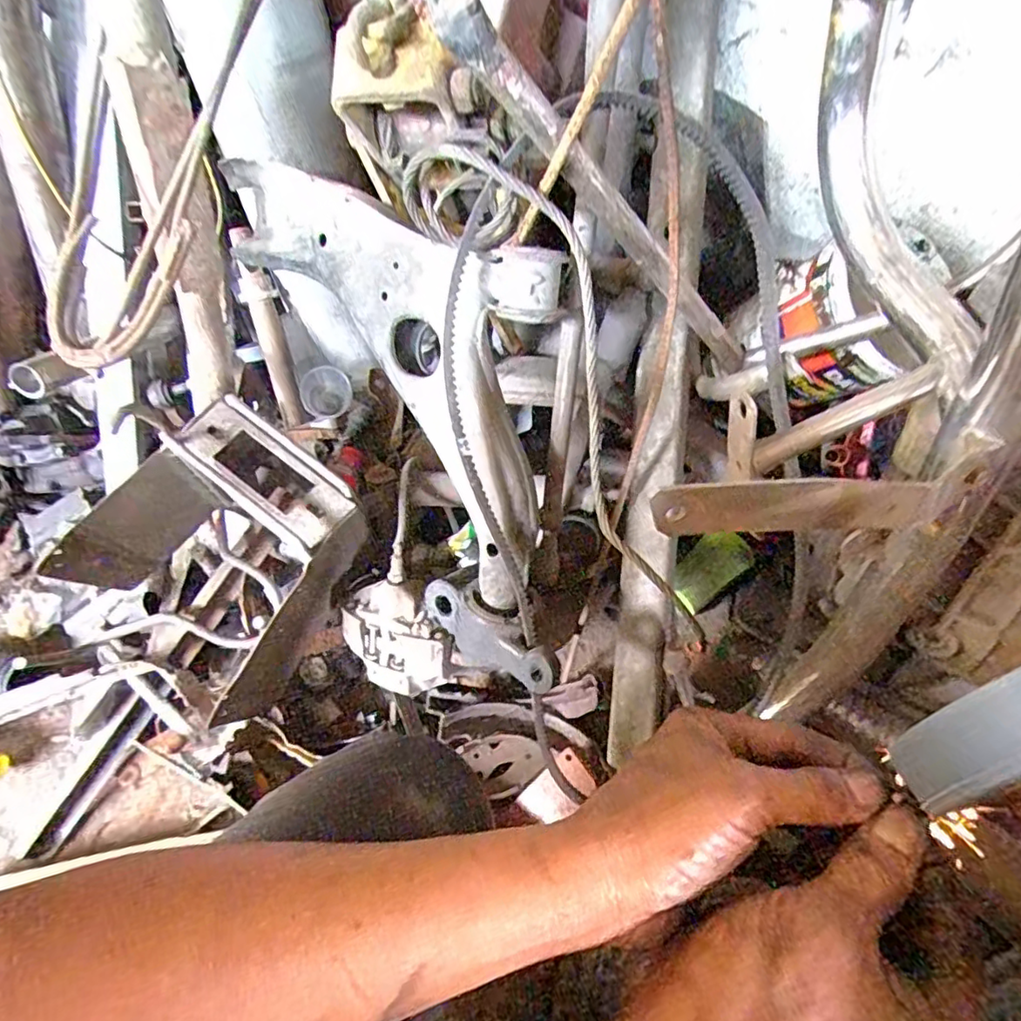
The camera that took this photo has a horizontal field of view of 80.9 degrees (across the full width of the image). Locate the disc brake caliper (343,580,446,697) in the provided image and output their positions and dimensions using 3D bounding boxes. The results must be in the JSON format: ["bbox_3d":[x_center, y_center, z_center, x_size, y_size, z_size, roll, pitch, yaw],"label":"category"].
[{"bbox_3d":[-0.117,0.134,0.643,0.123,0.101,0.050,54,28,7],"label":"disc brake caliper"}]

